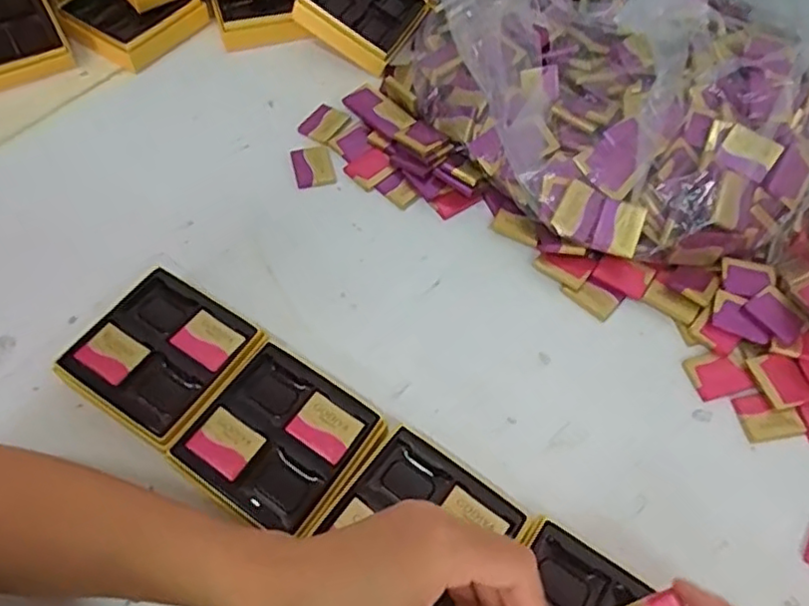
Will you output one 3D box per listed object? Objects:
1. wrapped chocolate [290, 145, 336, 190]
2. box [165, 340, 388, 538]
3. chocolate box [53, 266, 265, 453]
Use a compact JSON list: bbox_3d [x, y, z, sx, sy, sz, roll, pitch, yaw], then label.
[{"bbox_3d":[-0.078,-0.116,0.536,0.033,0.004,0.045,-13,60,-10],"label":"wrapped chocolate"},{"bbox_3d":[-0.076,0.089,0.395,0.098,0.031,0.096,32,63,16],"label":"box"},{"bbox_3d":[-0.158,0.038,0.423,0.094,0.033,0.095,30,62,15],"label":"chocolate box"}]

